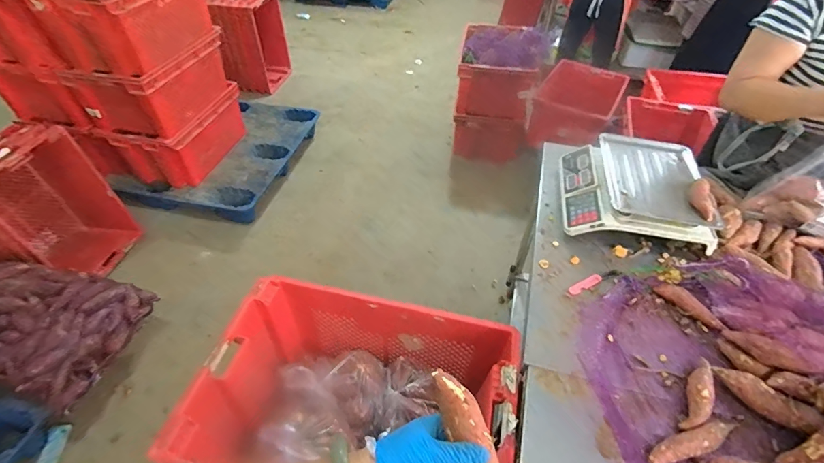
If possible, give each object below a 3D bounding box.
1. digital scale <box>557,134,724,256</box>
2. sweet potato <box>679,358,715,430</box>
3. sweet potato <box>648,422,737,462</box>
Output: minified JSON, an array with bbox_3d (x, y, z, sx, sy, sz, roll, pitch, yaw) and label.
[{"bbox_3d":[0.560,-0.133,1.050,0.317,0.106,0.382,9,47,6],"label":"digital scale"},{"bbox_3d":[0.505,0.283,0.713,0.037,0.031,0.151,29,52,23],"label":"sweet potato"},{"bbox_3d":[0.459,0.338,0.654,0.182,0.030,0.035,-11,48,-12],"label":"sweet potato"}]

